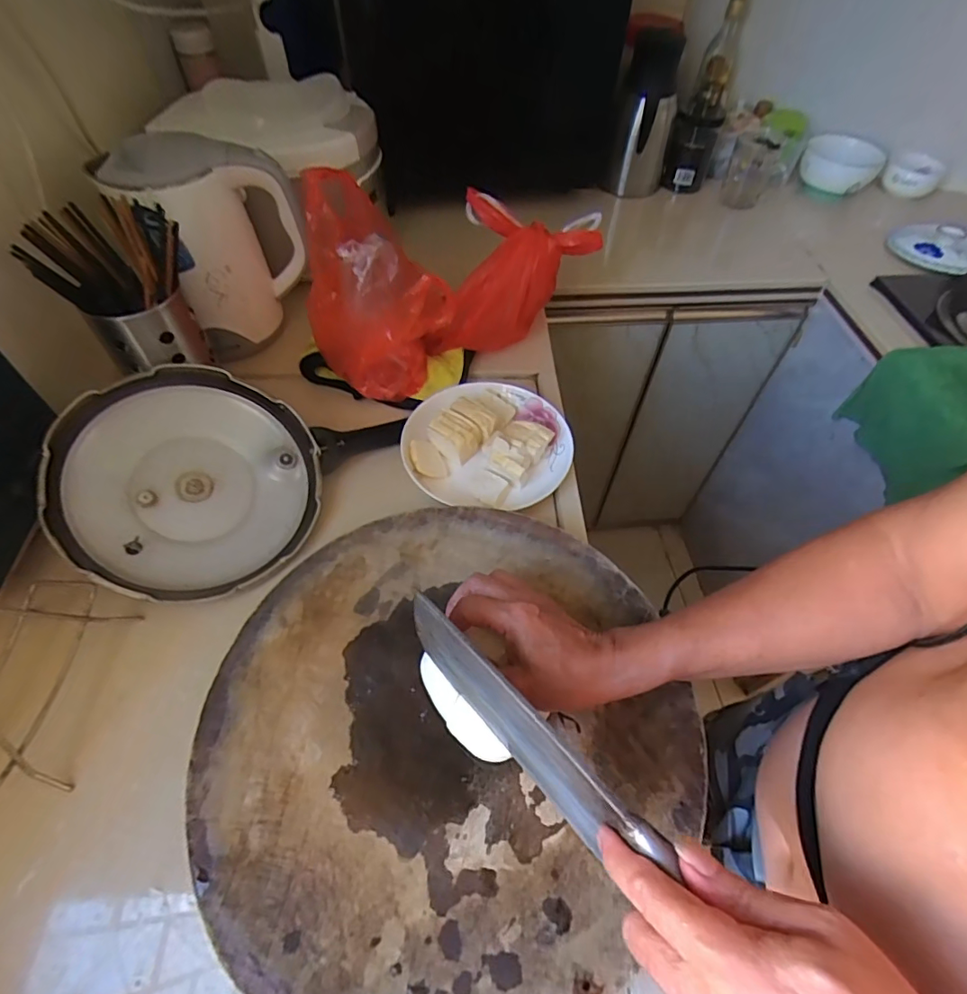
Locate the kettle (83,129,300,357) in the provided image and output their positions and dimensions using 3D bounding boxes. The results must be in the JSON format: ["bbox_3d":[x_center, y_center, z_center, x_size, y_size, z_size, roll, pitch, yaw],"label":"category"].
[{"bbox_3d":[-0.338,-0.323,0.664,0.184,0.216,0.124,-37,64,-25],"label":"kettle"}]

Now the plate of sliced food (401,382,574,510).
[{"bbox_3d":[0.001,-0.067,0.626,0.195,0.045,0.179,-19,57,-15],"label":"plate of sliced food"}]

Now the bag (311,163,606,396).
[{"bbox_3d":[-0.036,-0.253,0.637,0.327,0.228,0.148,-21,58,-16],"label":"bag"}]

